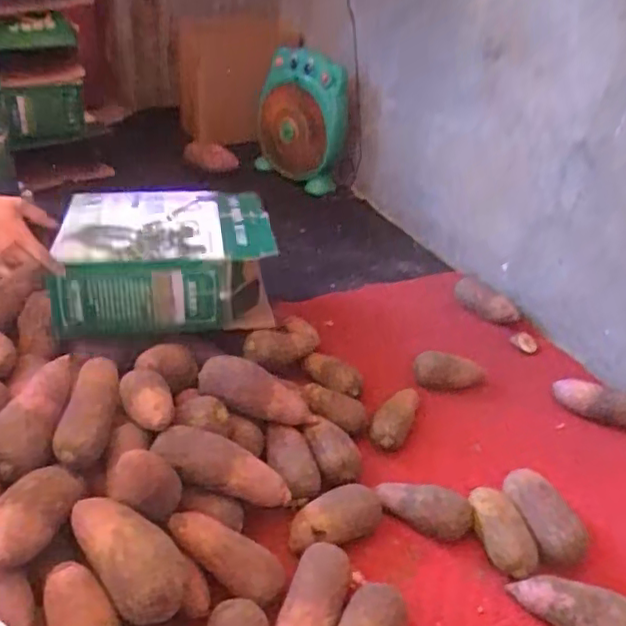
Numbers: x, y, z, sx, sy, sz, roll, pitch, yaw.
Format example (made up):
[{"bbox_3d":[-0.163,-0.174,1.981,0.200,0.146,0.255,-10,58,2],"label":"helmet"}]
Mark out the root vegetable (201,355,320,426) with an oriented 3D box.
[{"bbox_3d":[-0.089,0.127,1.015,0.181,0.065,0.084,27,29,-19],"label":"root vegetable"}]

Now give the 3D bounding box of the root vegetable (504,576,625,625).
[{"bbox_3d":[0.346,0.392,0.805,0.172,0.072,0.072,15,34,10],"label":"root vegetable"}]

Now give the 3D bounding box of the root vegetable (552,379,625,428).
[{"bbox_3d":[0.527,0.167,1.140,0.167,0.058,0.061,18,35,14],"label":"root vegetable"}]

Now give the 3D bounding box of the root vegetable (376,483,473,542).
[{"bbox_3d":[0.163,0.290,0.927,0.141,0.054,0.061,19,35,16],"label":"root vegetable"}]

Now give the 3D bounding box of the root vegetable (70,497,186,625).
[{"bbox_3d":[-0.211,0.280,0.723,0.157,0.064,0.082,32,41,32],"label":"root vegetable"}]

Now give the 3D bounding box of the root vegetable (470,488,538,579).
[{"bbox_3d":[0.266,0.316,0.895,0.067,0.060,0.138,-2,35,-14],"label":"root vegetable"}]

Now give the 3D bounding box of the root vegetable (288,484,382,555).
[{"bbox_3d":[0.033,0.293,0.893,0.138,0.059,0.072,-12,39,-27],"label":"root vegetable"}]

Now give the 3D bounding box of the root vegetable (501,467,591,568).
[{"bbox_3d":[0.331,0.300,0.917,0.071,0.063,0.153,-4,36,-17],"label":"root vegetable"}]

